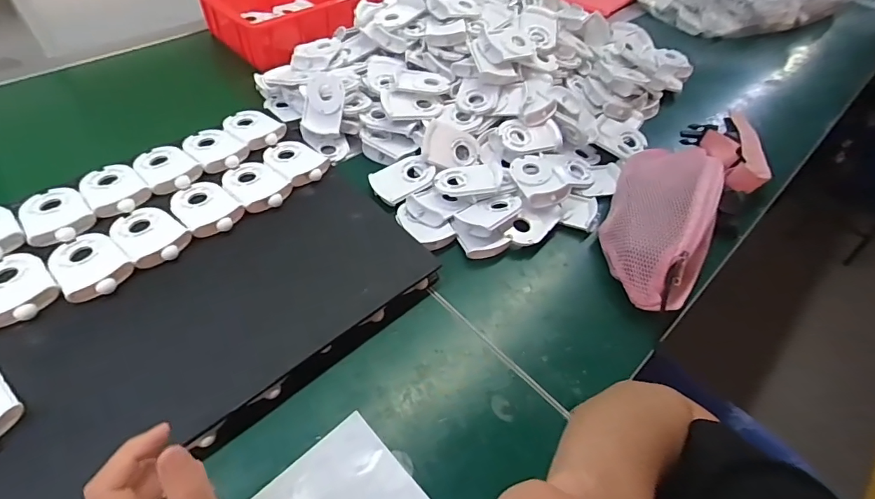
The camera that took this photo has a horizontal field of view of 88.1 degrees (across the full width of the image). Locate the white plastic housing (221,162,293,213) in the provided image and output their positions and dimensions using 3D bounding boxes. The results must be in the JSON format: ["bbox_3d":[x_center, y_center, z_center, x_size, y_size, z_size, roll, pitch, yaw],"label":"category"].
[{"bbox_3d":[-0.218,-0.079,0.542,0.058,0.019,0.091,-32,60,-28],"label":"white plastic housing"}]

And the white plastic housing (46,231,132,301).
[{"bbox_3d":[-0.346,0.016,0.449,0.090,0.019,0.058,37,56,22],"label":"white plastic housing"}]

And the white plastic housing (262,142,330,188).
[{"bbox_3d":[-0.179,-0.114,0.574,0.058,0.022,0.090,-35,62,-29],"label":"white plastic housing"}]

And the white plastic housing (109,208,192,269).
[{"bbox_3d":[-0.305,-0.015,0.480,0.090,0.018,0.057,37,56,23],"label":"white plastic housing"}]

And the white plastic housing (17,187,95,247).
[{"bbox_3d":[-0.409,-0.040,0.484,0.059,0.013,0.095,-31,60,-27],"label":"white plastic housing"}]

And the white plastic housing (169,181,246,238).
[{"bbox_3d":[-0.262,-0.047,0.512,0.090,0.017,0.059,39,57,24],"label":"white plastic housing"}]

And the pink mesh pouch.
[{"bbox_3d":[0.280,-0.047,0.557,0.117,0.083,0.264,23,52,12],"label":"pink mesh pouch"}]

